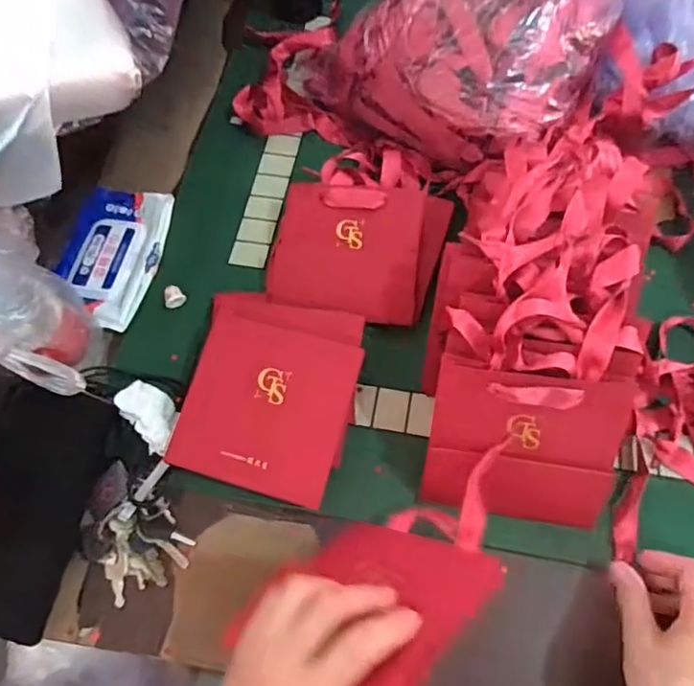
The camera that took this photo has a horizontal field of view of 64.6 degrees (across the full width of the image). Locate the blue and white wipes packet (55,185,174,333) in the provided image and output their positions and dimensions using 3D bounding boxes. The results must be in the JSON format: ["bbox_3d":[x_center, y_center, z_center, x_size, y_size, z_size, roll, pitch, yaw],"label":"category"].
[{"bbox_3d":[-0.252,-0.096,0.583,0.104,0.021,0.167,10,65,7],"label":"blue and white wipes packet"}]

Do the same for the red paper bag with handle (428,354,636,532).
[{"bbox_3d":[0.134,0.079,0.419,0.138,0.014,0.119,8,107,7],"label":"red paper bag with handle"}]

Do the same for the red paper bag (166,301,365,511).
[{"bbox_3d":[-0.070,0.054,0.478,0.140,0.007,0.141,15,75,9],"label":"red paper bag"}]

